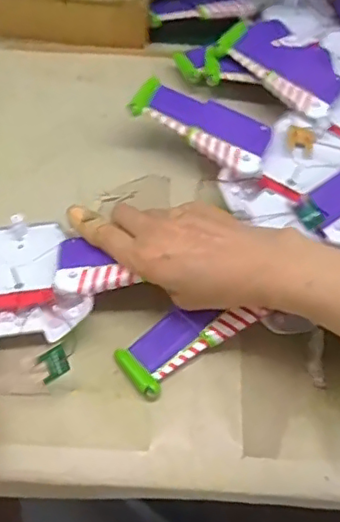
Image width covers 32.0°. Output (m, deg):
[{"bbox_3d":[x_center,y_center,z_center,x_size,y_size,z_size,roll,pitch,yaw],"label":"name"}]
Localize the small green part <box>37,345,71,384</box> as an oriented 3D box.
[{"bbox_3d":[-0.075,0.067,0.386,0.019,0.021,0.004,-29,27,-30],"label":"small green part"}]

